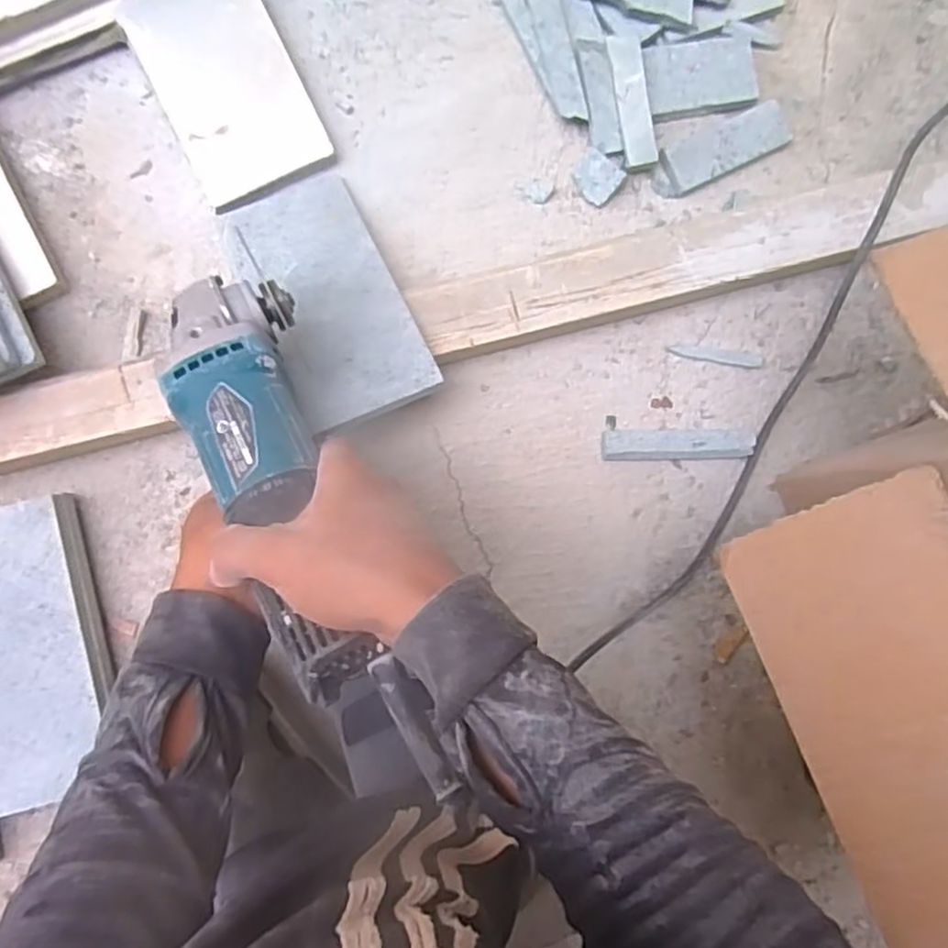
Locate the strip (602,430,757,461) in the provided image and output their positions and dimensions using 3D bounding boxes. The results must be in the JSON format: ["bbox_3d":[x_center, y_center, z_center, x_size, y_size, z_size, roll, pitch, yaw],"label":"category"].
[{"bbox_3d":[0.156,-0.022,0.522,0.114,0.011,0.023,0,85,-2],"label":"strip"}]

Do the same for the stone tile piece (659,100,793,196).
[{"bbox_3d":[0.198,-0.254,0.535,0.101,0.013,0.038,-25,87,-4],"label":"stone tile piece"}]

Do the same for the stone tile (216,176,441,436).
[{"bbox_3d":[-0.103,-0.125,0.482,0.096,0.007,0.200,-23,68,-10],"label":"stone tile"}]

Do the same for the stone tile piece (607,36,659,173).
[{"bbox_3d":[0.122,-0.285,0.525,0.028,0.011,0.098,-10,86,-3],"label":"stone tile piece"}]

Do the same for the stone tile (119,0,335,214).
[{"bbox_3d":[-0.184,-0.292,0.512,0.098,0.008,0.164,-26,93,-3],"label":"stone tile"}]

